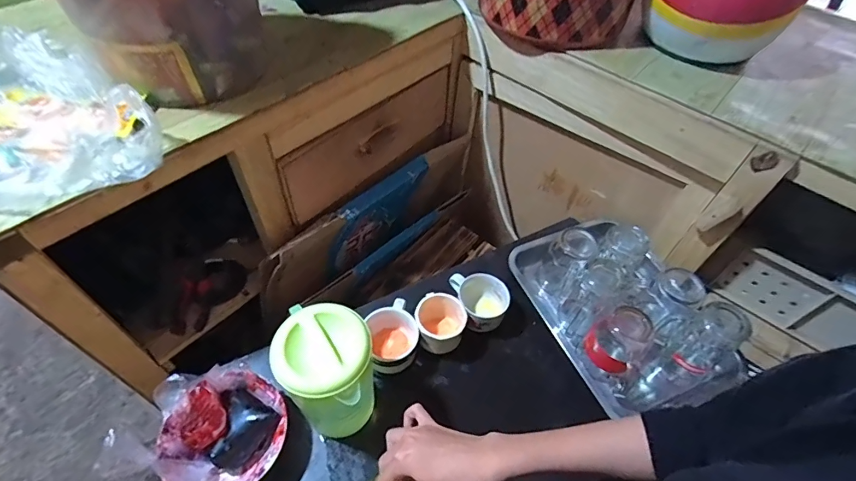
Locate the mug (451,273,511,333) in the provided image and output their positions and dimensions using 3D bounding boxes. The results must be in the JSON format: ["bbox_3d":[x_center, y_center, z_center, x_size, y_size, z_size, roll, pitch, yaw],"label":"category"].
[{"bbox_3d":[0.079,0.103,0.710,0.099,0.073,0.082,23,55,14],"label":"mug"}]

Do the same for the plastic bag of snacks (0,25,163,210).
[{"bbox_3d":[-0.456,-0.128,0.466,0.256,0.083,0.200,32,57,19],"label":"plastic bag of snacks"}]

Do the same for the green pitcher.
[{"bbox_3d":[-0.125,0.181,0.551,0.105,0.201,0.100,2,53,-2],"label":"green pitcher"}]

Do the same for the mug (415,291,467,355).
[{"bbox_3d":[0.019,0.131,0.679,0.076,0.069,0.082,25,55,15],"label":"mug"}]

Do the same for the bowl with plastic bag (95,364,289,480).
[{"bbox_3d":[-0.275,0.245,0.554,0.172,0.096,0.149,12,53,6],"label":"bowl with plastic bag"}]

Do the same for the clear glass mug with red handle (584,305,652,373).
[{"bbox_3d":[0.284,0.147,0.644,0.061,0.091,0.072,-37,63,-27],"label":"clear glass mug with red handle"}]

